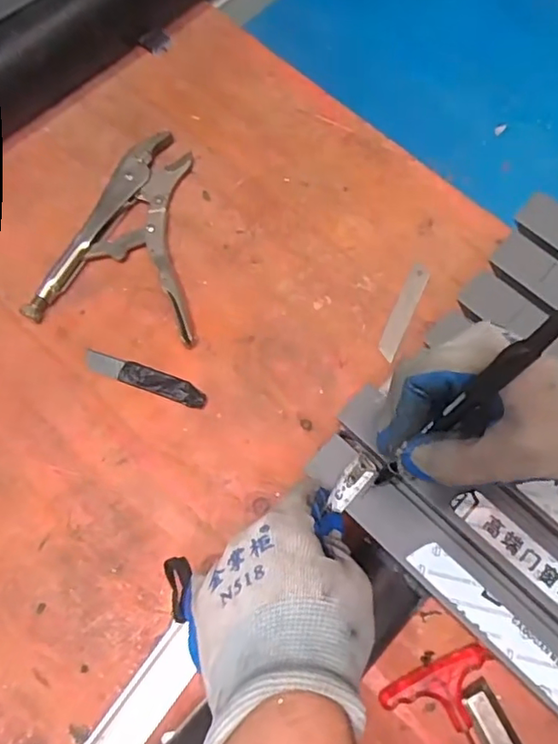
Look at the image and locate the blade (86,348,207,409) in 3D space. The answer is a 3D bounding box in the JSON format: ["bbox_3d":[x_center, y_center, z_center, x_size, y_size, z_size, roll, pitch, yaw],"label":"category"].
[{"bbox_3d":[-0.114,0.005,0.492,0.111,0.004,0.021,19,72,10],"label":"blade"}]

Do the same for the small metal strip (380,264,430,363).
[{"bbox_3d":[0.111,-0.054,0.515,0.018,0.005,0.096,26,73,0],"label":"small metal strip"}]

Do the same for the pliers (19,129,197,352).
[{"bbox_3d":[-0.132,-0.131,0.533,0.140,0.025,0.203,7,70,5],"label":"pliers"}]

